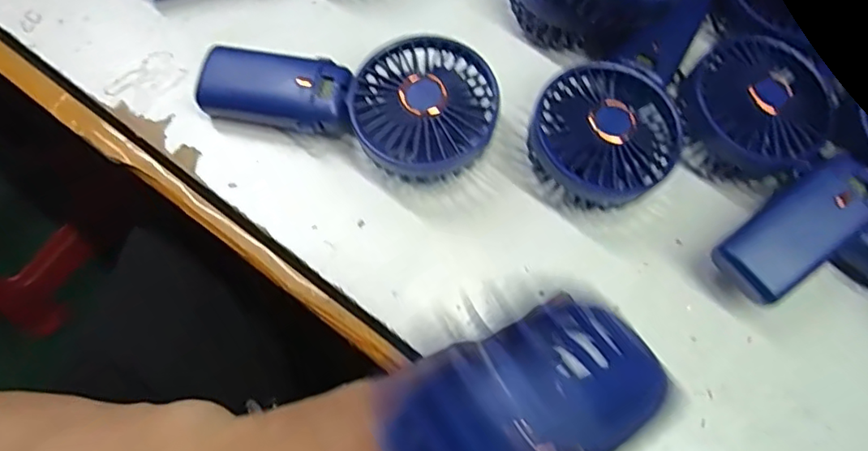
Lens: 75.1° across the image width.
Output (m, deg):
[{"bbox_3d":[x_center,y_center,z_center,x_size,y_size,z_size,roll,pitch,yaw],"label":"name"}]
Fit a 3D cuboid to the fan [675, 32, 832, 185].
[{"bbox_3d":[0.197,-0.072,0.353,0.082,0.049,0.082,1,72,-2],"label":"fan"}]

